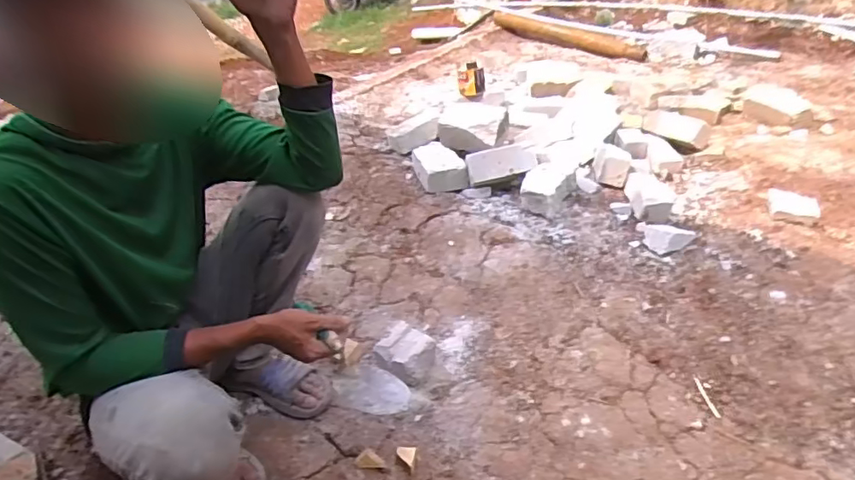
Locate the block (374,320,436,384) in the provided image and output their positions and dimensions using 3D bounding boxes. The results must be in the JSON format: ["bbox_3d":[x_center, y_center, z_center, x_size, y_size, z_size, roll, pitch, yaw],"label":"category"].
[{"bbox_3d":[-0.045,0.248,1.224,0.123,0.069,0.111,24,48,34],"label":"block"}]

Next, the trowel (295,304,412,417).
[{"bbox_3d":[-0.137,0.194,0.919,0.250,0.076,0.075,23,45,33],"label":"trowel"}]

